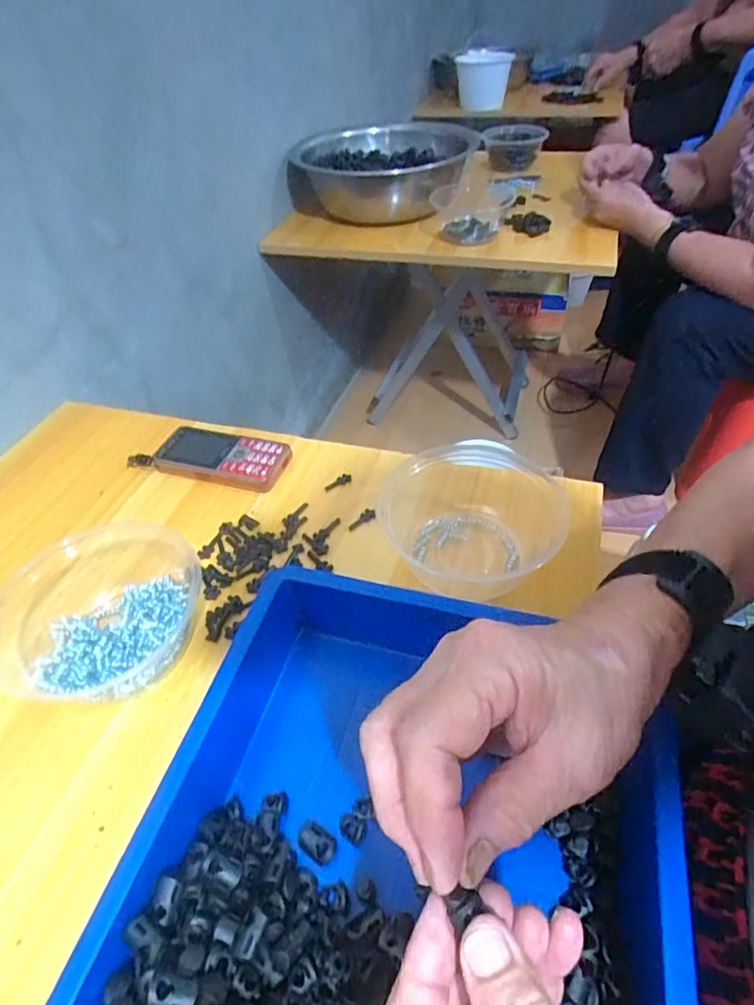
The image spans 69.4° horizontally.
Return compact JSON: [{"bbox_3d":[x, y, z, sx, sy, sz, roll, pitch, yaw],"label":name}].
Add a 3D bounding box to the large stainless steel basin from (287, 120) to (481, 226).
[{"bbox_3d":[0.021,-0.639,1.038,0.295,0.098,0.355,14,48,18],"label":"large stainless steel basin"}]

